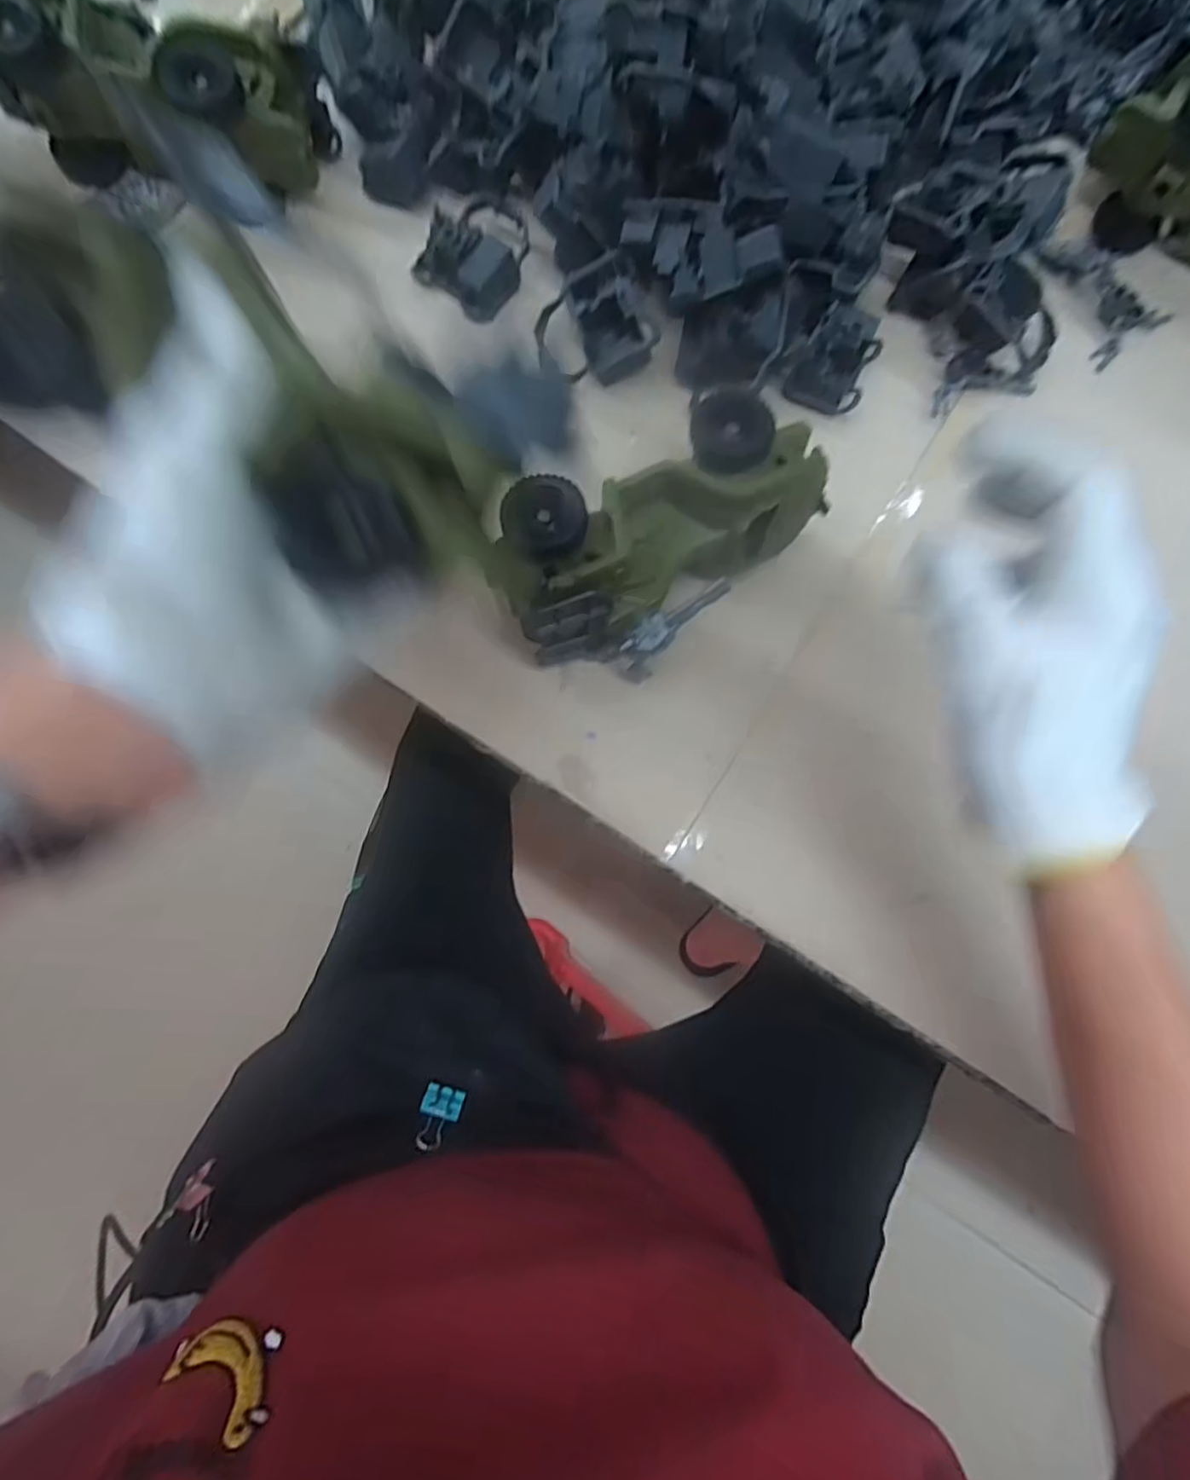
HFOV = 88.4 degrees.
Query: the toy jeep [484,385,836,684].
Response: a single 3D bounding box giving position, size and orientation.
[{"bbox_3d":[0.033,-0.111,0.348,0.177,0.081,0.097,-39,81,-9],"label":"toy jeep"}]

